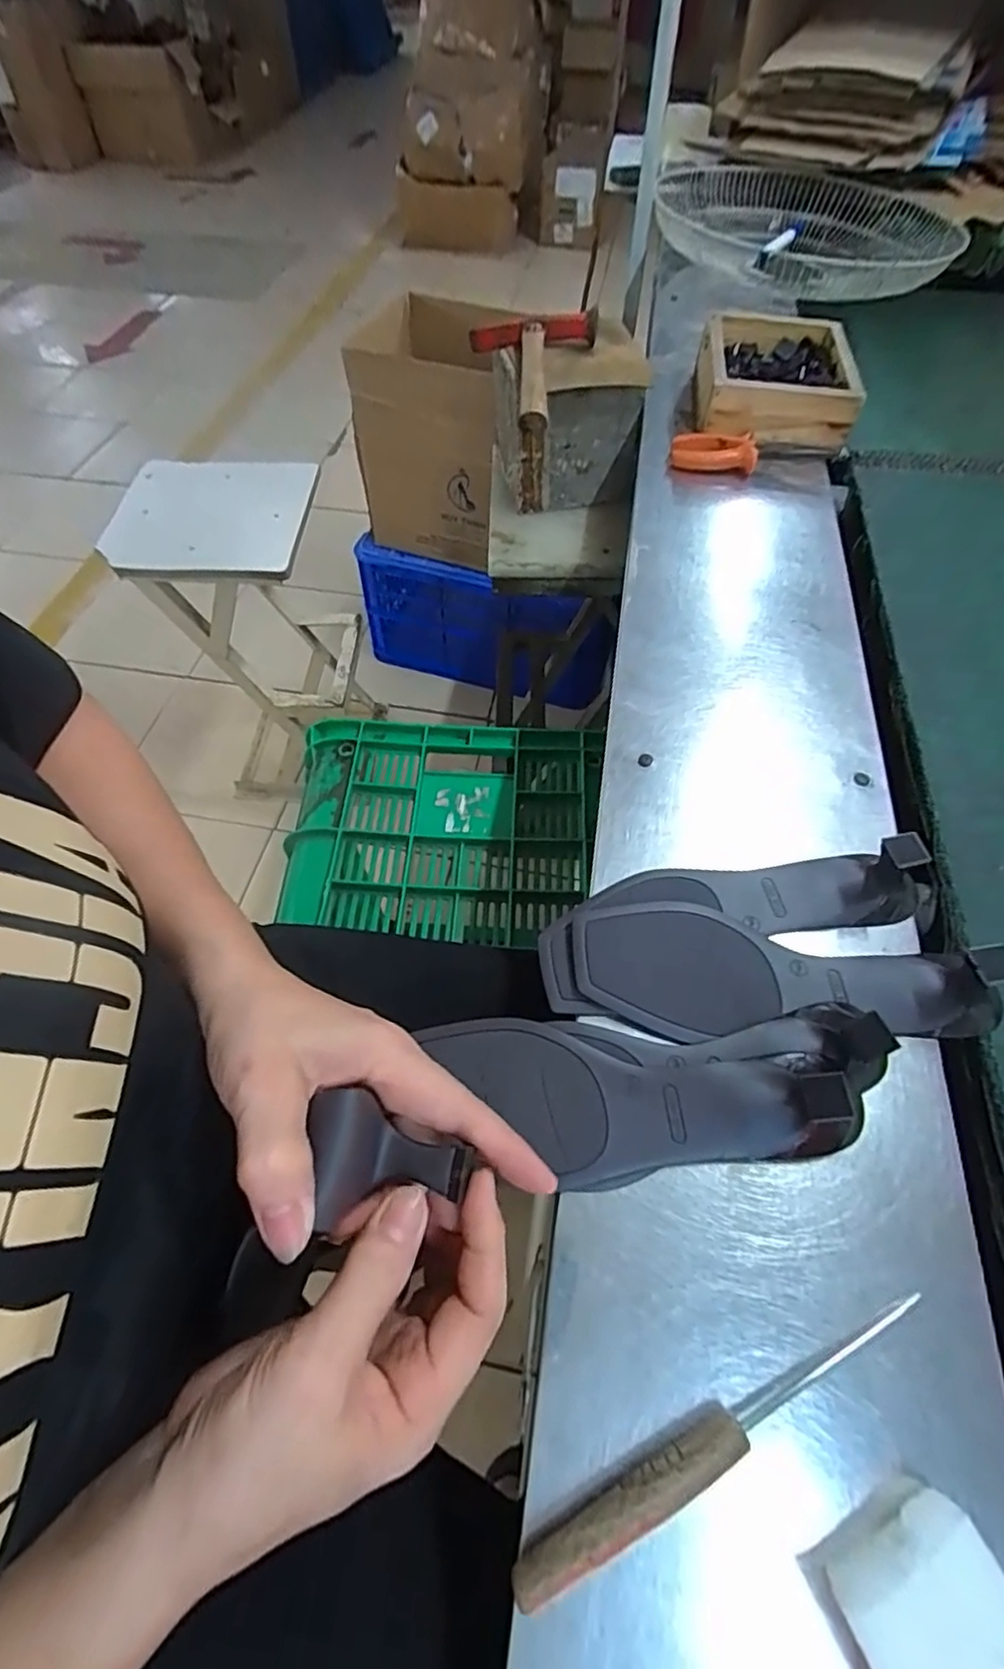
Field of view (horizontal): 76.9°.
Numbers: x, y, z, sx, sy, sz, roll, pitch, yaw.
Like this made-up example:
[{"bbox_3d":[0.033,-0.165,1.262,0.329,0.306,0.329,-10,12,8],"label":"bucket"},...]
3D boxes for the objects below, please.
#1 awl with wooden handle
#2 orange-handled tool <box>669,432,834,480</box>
[{"bbox_3d":[0.093,0.239,0.256,0.194,0.018,0.017,-23,61,-15],"label":"awl with wooden handle"},{"bbox_3d":[0.254,-0.388,0.649,0.157,0.032,0.044,8,58,3],"label":"orange-handled tool"}]

